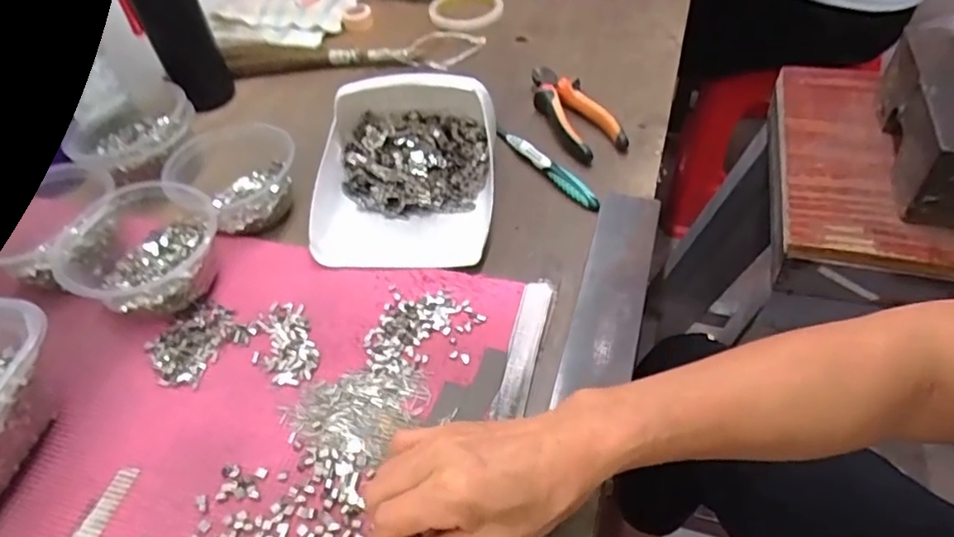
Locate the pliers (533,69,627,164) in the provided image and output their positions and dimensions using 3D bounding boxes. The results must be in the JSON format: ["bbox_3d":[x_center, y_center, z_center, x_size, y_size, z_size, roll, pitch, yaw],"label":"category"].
[{"bbox_3d":[0.095,-0.158,0.617,0.055,0.025,0.140,-20,50,-11],"label":"pliers"}]

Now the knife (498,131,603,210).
[{"bbox_3d":[0.063,-0.095,0.570,0.012,0.017,0.140,-31,53,-20],"label":"knife"}]

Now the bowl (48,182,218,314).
[{"bbox_3d":[-0.275,-0.019,0.498,0.143,0.058,0.116,34,60,30],"label":"bowl"}]

